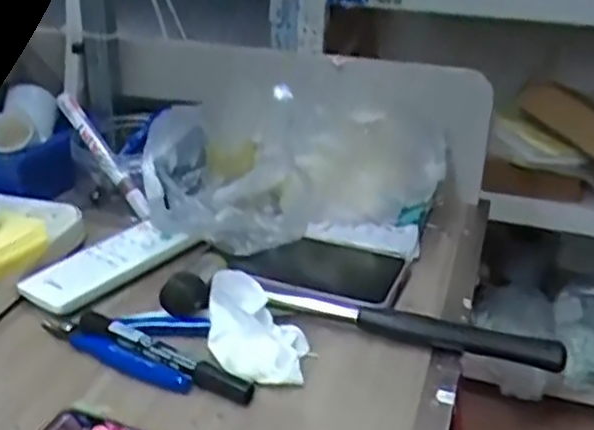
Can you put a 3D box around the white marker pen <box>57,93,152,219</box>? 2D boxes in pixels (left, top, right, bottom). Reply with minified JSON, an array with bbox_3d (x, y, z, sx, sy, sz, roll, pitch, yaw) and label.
[{"bbox_3d":[-0.175,-0.055,0.650,0.013,0.017,0.145,-24,70,-45],"label":"white marker pen"}]

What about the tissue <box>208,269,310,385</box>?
[{"bbox_3d":[-0.025,0.072,0.464,0.064,0.043,0.066,0,28,-2],"label":"tissue"}]

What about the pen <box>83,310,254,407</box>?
[{"bbox_3d":[-0.086,0.086,0.458,0.133,0.011,0.015,14,28,25],"label":"pen"}]

